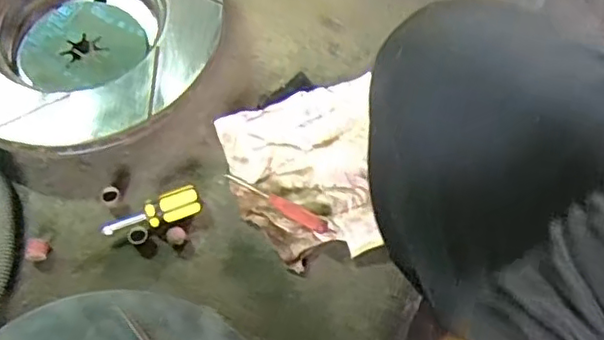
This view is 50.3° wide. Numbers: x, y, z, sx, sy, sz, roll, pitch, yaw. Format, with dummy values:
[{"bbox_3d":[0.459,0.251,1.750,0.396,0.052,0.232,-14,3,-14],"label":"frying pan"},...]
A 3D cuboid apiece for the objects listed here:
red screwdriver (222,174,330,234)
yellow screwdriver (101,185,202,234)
[{"bbox_3d":[-0.020,0.025,0.522,0.099,0.009,0.015,27,65,28],"label":"red screwdriver"},{"bbox_3d":[-0.119,0.036,0.512,0.076,0.020,0.023,-19,65,-10],"label":"yellow screwdriver"}]

